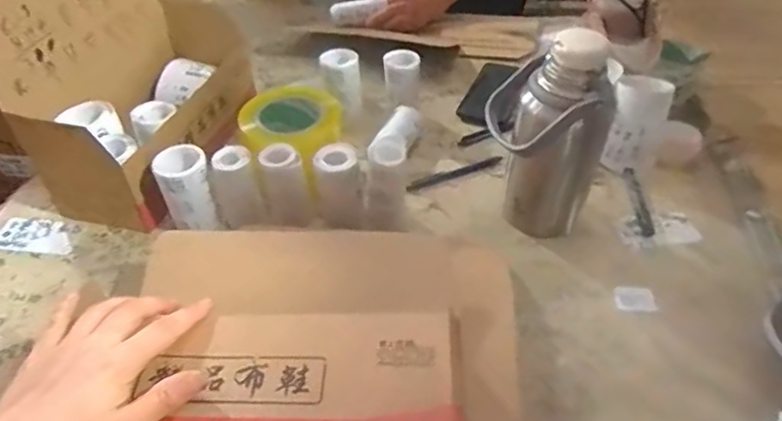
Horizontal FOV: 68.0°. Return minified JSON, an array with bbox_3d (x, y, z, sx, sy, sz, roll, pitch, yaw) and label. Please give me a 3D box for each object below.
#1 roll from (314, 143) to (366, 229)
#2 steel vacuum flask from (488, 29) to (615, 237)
[{"bbox_3d":[-0.059,-0.018,0.675,0.048,0.111,0.044,-1,43,1],"label":"roll"},{"bbox_3d":[0.164,-0.082,0.634,0.101,0.229,0.092,-9,44,-7],"label":"steel vacuum flask"}]

